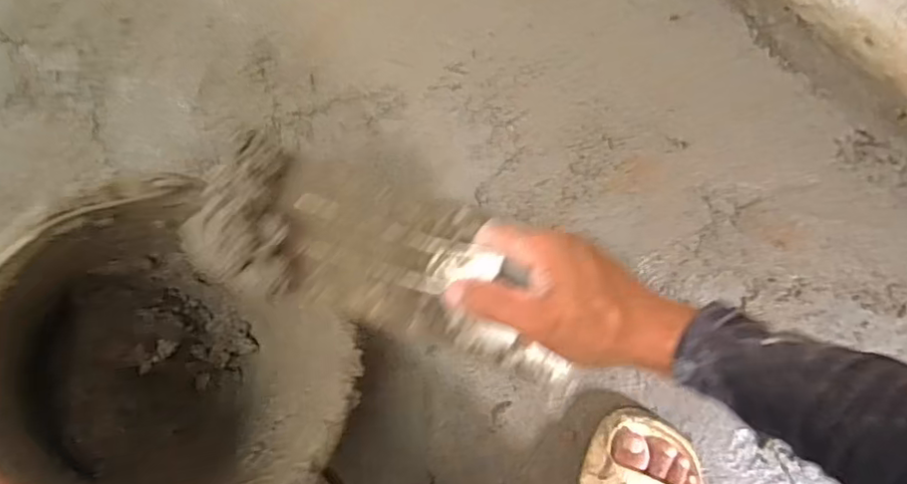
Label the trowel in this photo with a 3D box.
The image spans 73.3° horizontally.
[{"bbox_3d":[-0.023,0.017,0.412,0.277,0.070,0.099,25,84,-25],"label":"trowel"}]

